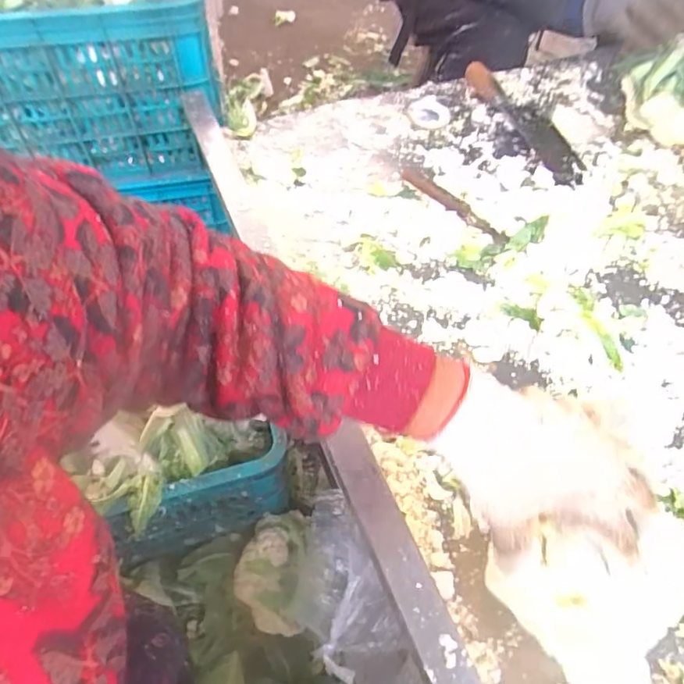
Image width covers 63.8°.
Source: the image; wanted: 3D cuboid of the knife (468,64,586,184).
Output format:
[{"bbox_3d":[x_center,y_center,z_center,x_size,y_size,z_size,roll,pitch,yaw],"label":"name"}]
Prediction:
[{"bbox_3d":[0.281,-0.343,0.847,0.067,0.023,0.293,-14,56,-14],"label":"knife"}]

